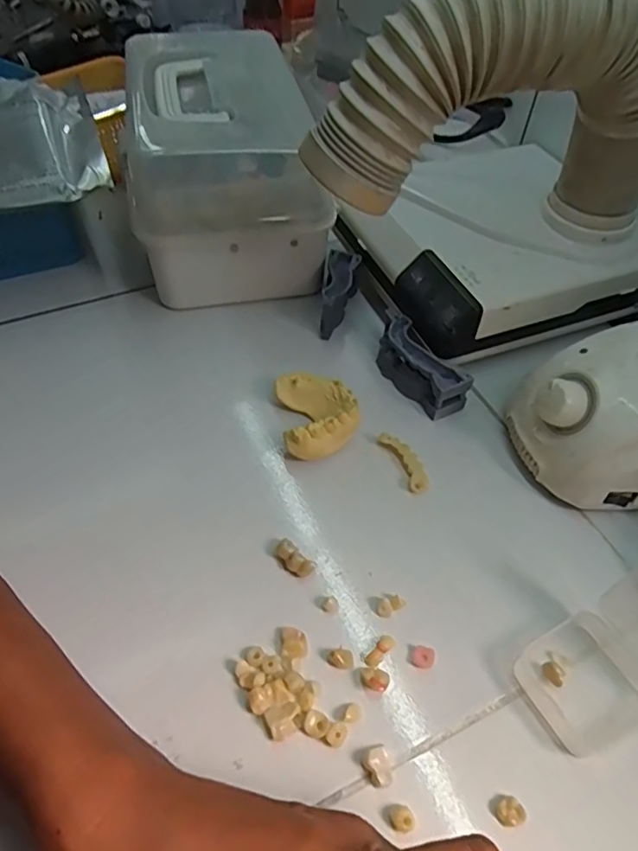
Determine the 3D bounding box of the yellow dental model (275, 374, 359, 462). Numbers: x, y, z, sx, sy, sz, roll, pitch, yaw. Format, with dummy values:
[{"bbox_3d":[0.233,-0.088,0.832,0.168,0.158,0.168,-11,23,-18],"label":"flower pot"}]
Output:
[{"bbox_3d":[-0.001,-0.010,0.393,0.051,0.024,0.064,-6,51,-7],"label":"yellow dental model"}]

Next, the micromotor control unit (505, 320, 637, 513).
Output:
[{"bbox_3d":[0.206,-0.006,0.365,0.139,0.085,0.094,-6,51,-7],"label":"micromotor control unit"}]

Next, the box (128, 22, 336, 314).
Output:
[{"bbox_3d":[-0.086,-0.231,0.501,0.154,0.132,0.227,-8,51,-9],"label":"box"}]

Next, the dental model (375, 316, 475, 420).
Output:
[{"bbox_3d":[0.074,-0.042,0.421,0.030,0.031,0.076,-28,57,-23],"label":"dental model"}]

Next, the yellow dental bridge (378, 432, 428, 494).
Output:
[{"bbox_3d":[0.058,0.023,0.381,0.016,0.007,0.048,-21,54,-19],"label":"yellow dental bridge"}]

